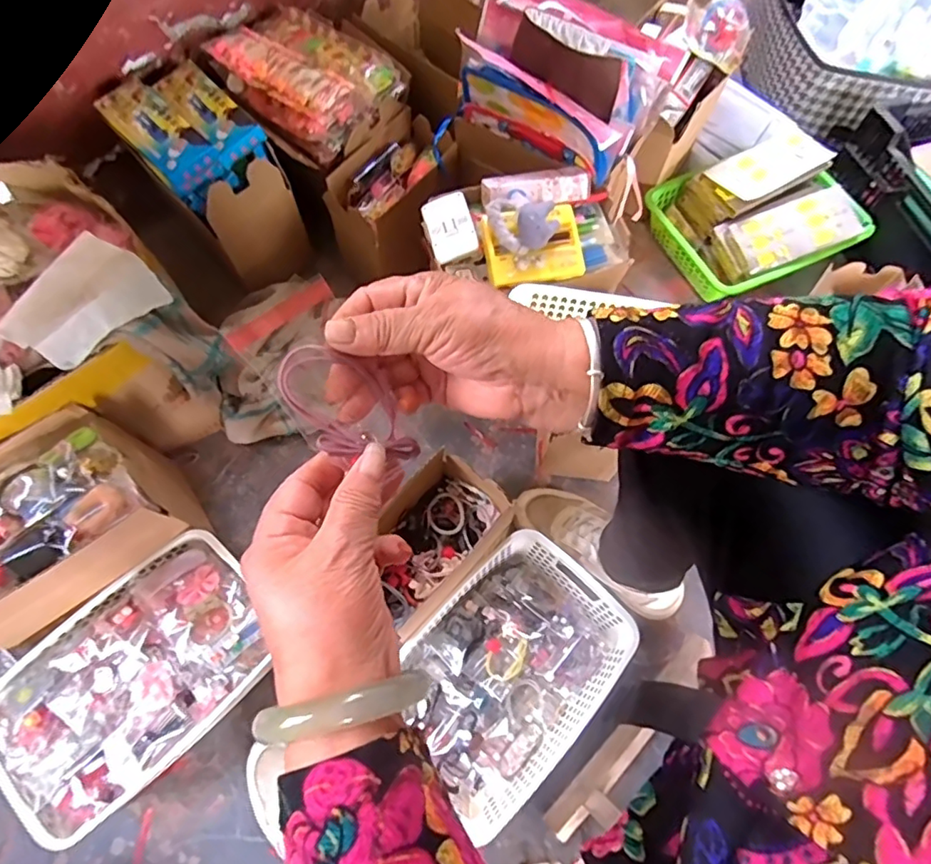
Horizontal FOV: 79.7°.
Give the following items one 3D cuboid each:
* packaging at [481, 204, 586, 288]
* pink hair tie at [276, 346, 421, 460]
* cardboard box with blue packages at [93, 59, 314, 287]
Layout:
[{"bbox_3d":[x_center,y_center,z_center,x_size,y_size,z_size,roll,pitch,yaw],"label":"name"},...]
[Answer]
[{"bbox_3d":[0.083,-0.219,0.661,0.112,0.031,0.084,-10,64,-7],"label":"packaging"},{"bbox_3d":[-0.058,-0.011,0.284,0.080,0.011,0.047,54,50,-13],"label":"pink hair tie"},{"bbox_3d":[-0.363,-0.361,0.815,0.146,0.220,0.200,-41,72,-19],"label":"cardboard box with blue packages"}]

